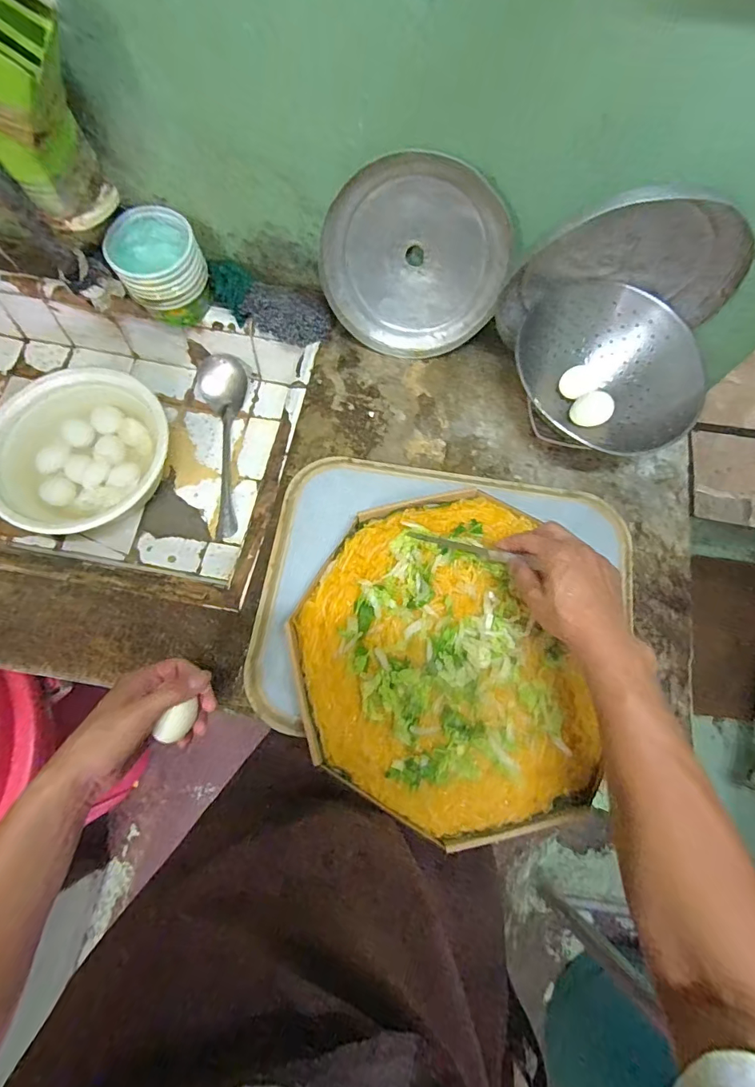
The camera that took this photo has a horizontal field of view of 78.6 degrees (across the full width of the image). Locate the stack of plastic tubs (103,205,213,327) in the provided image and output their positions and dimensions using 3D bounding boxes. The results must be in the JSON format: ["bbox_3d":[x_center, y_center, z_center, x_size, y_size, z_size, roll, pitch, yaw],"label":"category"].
[{"bbox_3d":[-0.300,-0.382,0.648,0.112,0.109,0.086,-29,74,-10],"label":"stack of plastic tubs"}]

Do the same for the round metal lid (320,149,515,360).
[{"bbox_3d":[0.051,-0.367,0.611,0.233,0.226,0.032,2,50,4],"label":"round metal lid"}]

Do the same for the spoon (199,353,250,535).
[{"bbox_3d":[-0.236,-0.163,0.730,0.083,0.064,0.297,-11,72,-4],"label":"spoon"}]

